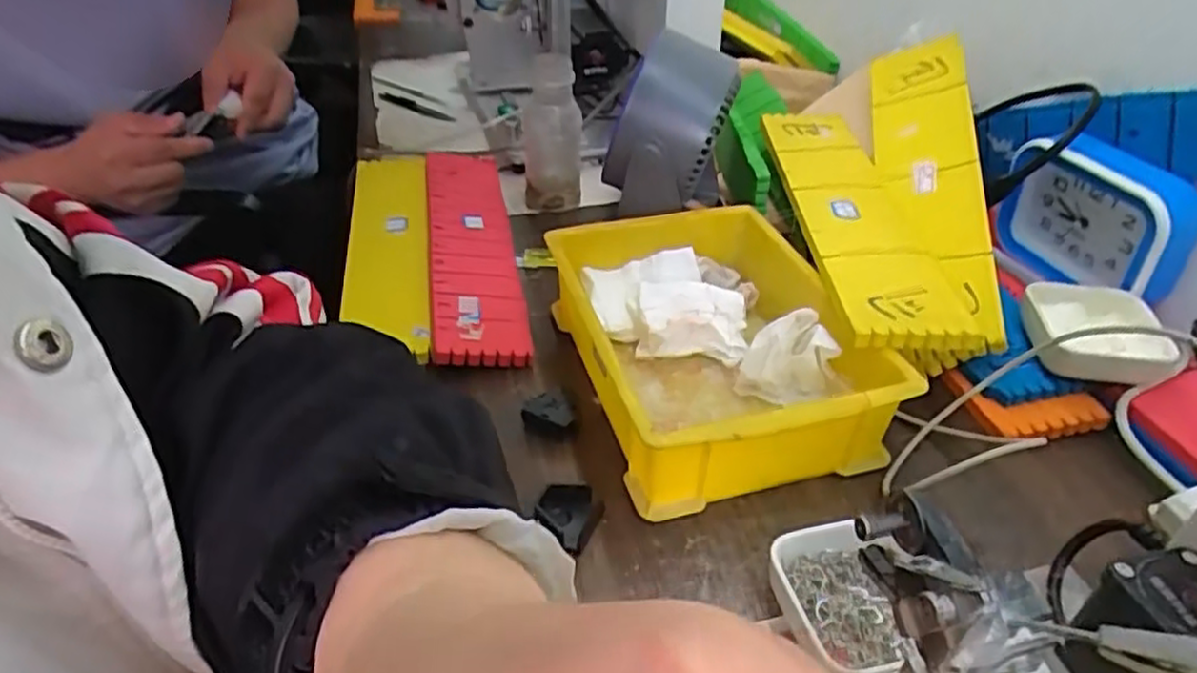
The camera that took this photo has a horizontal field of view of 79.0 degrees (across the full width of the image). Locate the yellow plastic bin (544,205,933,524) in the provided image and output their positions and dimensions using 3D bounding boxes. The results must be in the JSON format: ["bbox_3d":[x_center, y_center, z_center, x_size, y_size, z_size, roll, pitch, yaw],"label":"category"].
[{"bbox_3d":[0.082,0.001,0.516,0.192,0.072,0.249,-7,39,-10],"label":"yellow plastic bin"}]

